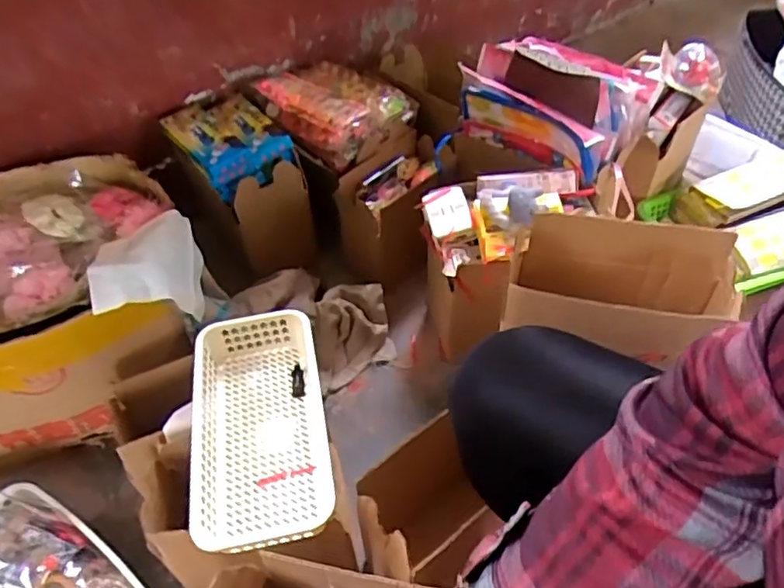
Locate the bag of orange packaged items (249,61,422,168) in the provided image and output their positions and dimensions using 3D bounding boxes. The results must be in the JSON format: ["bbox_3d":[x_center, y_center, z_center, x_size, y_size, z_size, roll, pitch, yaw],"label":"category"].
[{"bbox_3d":[-0.103,-0.346,1.065,0.194,0.058,0.265,-30,51,-23],"label":"bag of orange packaged items"}]

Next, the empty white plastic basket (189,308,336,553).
[{"bbox_3d":[-0.141,0.135,0.647,0.134,0.044,0.263,-10,46,-6],"label":"empty white plastic basket"}]

